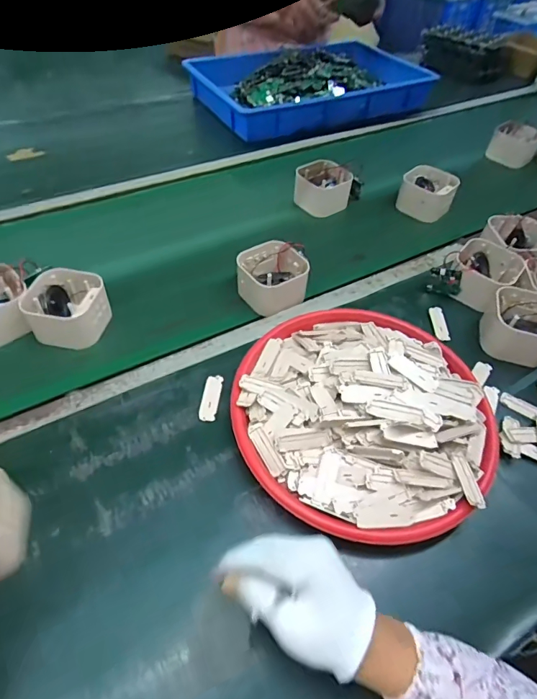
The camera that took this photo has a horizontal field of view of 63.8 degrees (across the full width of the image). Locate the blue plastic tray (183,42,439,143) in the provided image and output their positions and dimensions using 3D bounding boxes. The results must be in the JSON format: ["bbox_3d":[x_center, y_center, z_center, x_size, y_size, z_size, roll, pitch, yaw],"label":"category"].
[{"bbox_3d":[0.105,-0.669,1.073,0.539,0.069,0.380,-24,55,-22],"label":"blue plastic tray"}]

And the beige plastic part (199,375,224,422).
[{"bbox_3d":[-0.069,0.058,0.516,0.021,0.004,0.061,7,50,2],"label":"beige plastic part"}]

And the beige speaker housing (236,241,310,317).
[{"bbox_3d":[0.004,-0.109,0.634,0.095,0.054,0.092,-27,57,-24],"label":"beige speaker housing"}]

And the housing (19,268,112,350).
[{"bbox_3d":[-0.262,-0.056,0.570,0.089,0.055,0.089,8,50,3],"label":"housing"}]

